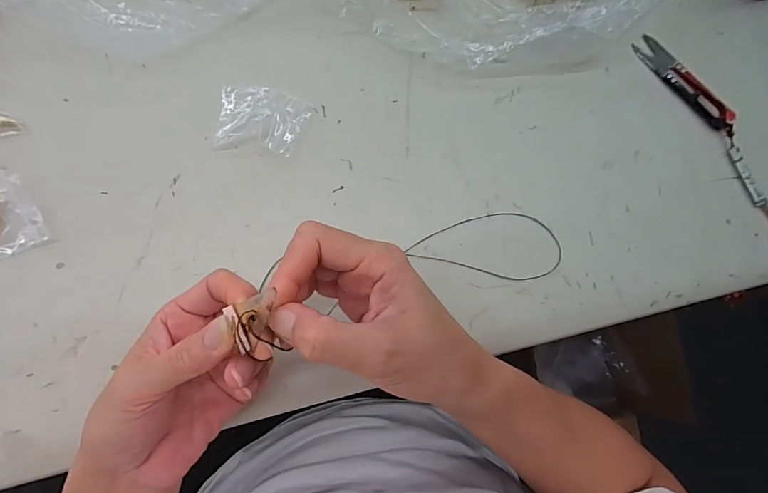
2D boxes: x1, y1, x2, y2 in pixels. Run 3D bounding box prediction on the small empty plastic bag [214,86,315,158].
[{"bbox_3d":[-0.091,-0.094,0.294,0.064,0.015,0.050,11,84,-6],"label":"small empty plastic bag"}]

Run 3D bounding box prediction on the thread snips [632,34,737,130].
[{"bbox_3d":[0.256,-0.140,0.335,0.023,0.012,0.101,-42,91,-9],"label":"thread snips"}]

